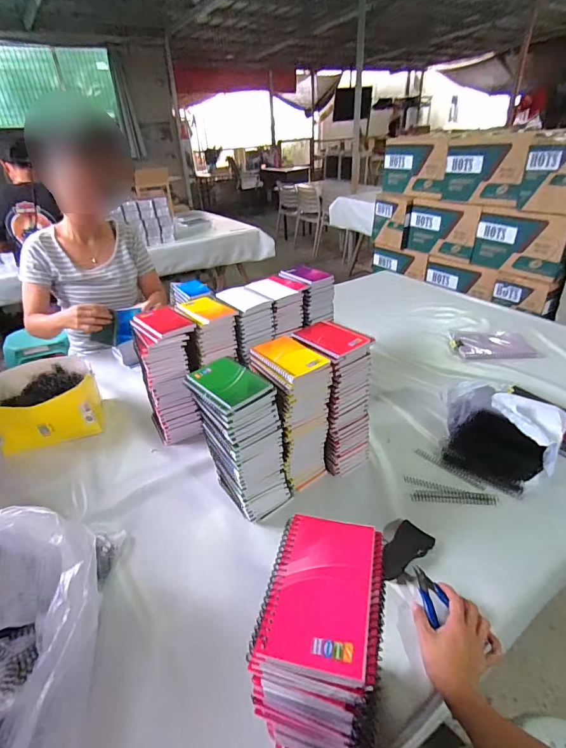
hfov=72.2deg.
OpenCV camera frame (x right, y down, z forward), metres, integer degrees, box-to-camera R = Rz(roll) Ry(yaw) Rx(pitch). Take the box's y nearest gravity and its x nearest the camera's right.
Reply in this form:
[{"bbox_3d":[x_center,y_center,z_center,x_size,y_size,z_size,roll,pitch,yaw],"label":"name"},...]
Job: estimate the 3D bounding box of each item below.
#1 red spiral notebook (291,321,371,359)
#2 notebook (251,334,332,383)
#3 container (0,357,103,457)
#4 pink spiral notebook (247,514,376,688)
[{"bbox_3d":[0.083,-0.069,0.731,0.086,0.014,0.131,-28,40,-33],"label":"red spiral notebook"},{"bbox_3d":[0.007,-0.032,0.679,0.085,0.015,0.131,-23,38,-28],"label":"notebook"},{"bbox_3d":[-0.577,0.067,0.945,0.235,0.121,0.209,-20,37,-24],"label":"container"},{"bbox_3d":[0.031,0.179,0.333,0.087,0.011,0.128,6,33,13],"label":"pink spiral notebook"}]

